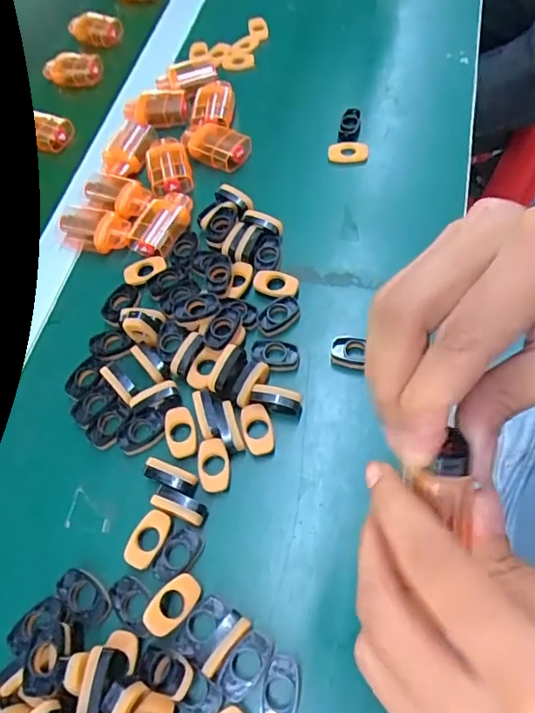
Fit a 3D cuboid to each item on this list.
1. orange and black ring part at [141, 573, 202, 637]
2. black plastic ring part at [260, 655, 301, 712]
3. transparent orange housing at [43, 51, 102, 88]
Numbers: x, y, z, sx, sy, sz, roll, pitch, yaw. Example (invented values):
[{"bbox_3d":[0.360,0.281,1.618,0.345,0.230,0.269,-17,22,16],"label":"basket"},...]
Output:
[{"bbox_3d":[-0.050,0.133,0.273,0.019,0.013,0.032,36,69,19],"label":"orange and black ring part"},{"bbox_3d":[0.007,0.169,0.256,0.019,0.008,0.032,10,64,12],"label":"black plastic ring part"},{"bbox_3d":[-0.202,-0.295,0.523,0.059,0.027,0.024,-10,61,2],"label":"transparent orange housing"}]

